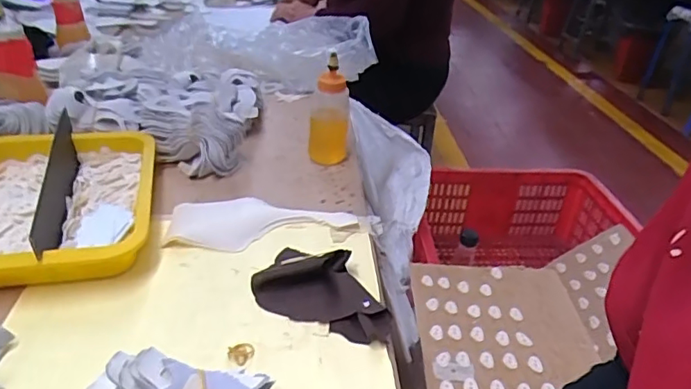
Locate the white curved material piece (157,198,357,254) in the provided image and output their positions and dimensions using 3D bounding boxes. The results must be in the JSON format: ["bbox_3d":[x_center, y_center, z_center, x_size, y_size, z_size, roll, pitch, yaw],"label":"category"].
[{"bbox_3d":[-0.094,0.027,0.595,0.194,0.014,0.080,-8,39,-17],"label":"white curved material piece"}]

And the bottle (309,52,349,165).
[{"bbox_3d":[-0.020,-0.105,0.702,0.050,0.134,0.044,4,31,-2],"label":"bottle"}]

